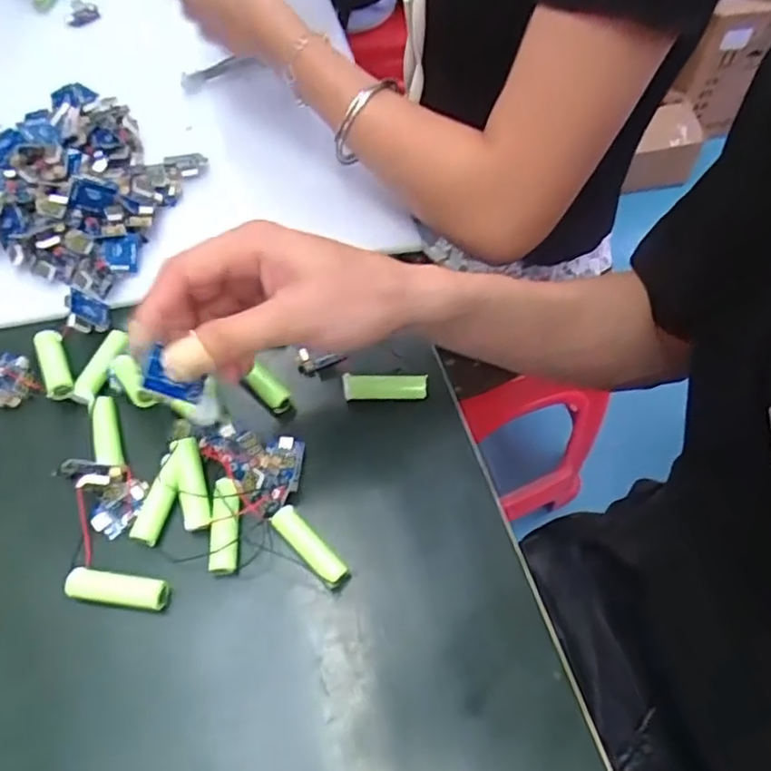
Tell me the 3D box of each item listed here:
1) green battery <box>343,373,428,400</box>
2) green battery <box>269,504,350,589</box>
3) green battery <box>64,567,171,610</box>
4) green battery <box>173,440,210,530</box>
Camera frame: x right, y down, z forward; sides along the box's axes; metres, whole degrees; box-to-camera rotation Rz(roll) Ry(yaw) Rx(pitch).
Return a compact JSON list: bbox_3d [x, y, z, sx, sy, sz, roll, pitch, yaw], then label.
[{"bbox_3d":[0.000,-0.001,0.381,0.050,0.015,0.013,-2,59,0],"label":"green battery"},{"bbox_3d":[-0.041,0.087,0.333,0.014,0.015,0.051,-38,65,-19],"label":"green battery"},{"bbox_3d":[-0.137,0.107,0.323,0.053,0.016,0.014,8,60,6],"label":"green battery"},{"bbox_3d":[-0.105,0.053,0.338,0.016,0.012,0.049,-11,81,-5],"label":"green battery"}]

